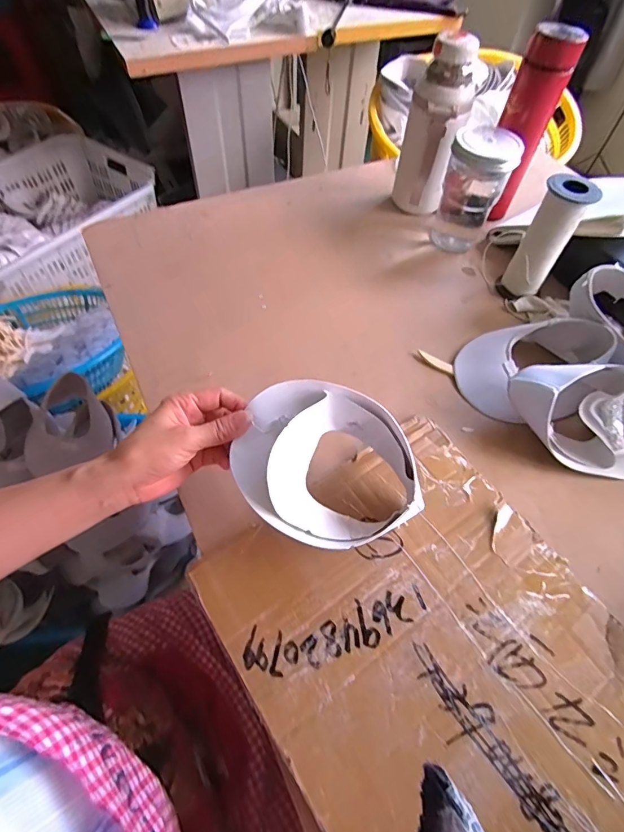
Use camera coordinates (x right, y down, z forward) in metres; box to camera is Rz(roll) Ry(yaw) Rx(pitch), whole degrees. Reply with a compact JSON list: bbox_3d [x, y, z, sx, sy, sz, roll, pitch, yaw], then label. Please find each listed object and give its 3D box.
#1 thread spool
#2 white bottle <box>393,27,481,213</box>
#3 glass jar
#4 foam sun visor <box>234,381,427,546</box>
[{"bbox_3d":[0.285,-0.213,0.525,0.052,0.144,0.048,1,57,-2],"label":"thread spool"},{"bbox_3d":[0.165,-0.377,0.589,0.076,0.208,0.081,14,57,6],"label":"white bottle"},{"bbox_3d":[0.222,-0.308,0.590,0.084,0.140,0.091,18,58,9],"label":"glass jar"},{"bbox_3d":[0.015,0.038,0.350,0.157,0.060,0.129,15,76,-2],"label":"foam sun visor"}]

